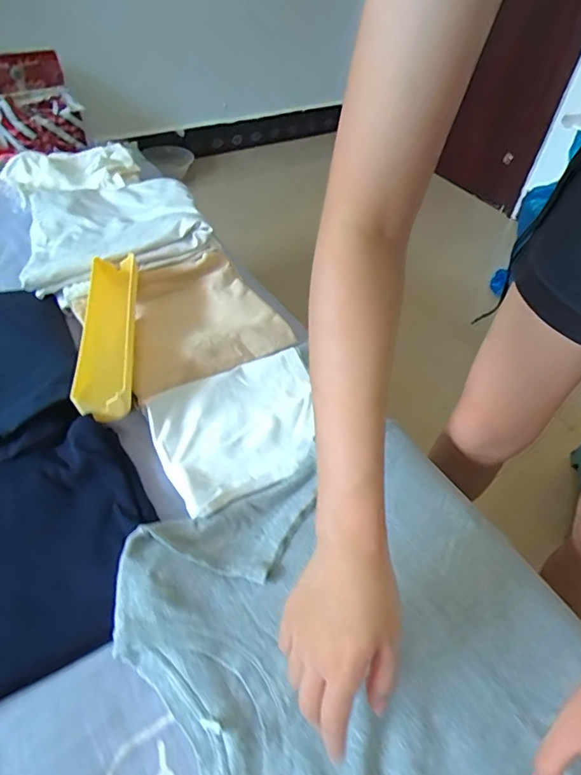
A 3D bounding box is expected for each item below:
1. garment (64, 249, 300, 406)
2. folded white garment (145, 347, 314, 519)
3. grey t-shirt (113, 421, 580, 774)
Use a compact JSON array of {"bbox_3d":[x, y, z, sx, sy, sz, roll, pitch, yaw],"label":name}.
[{"bbox_3d":[-0.144,-0.098,0.642,0.228,0.028,0.211,-28,57,-25],"label":"garment"},{"bbox_3d":[-0.050,0.036,0.547,0.210,0.022,0.164,-24,56,-23],"label":"folded white garment"},{"bbox_3d":[0.069,0.215,0.392,0.348,0.043,0.351,-23,55,-22],"label":"grey t-shirt"}]

